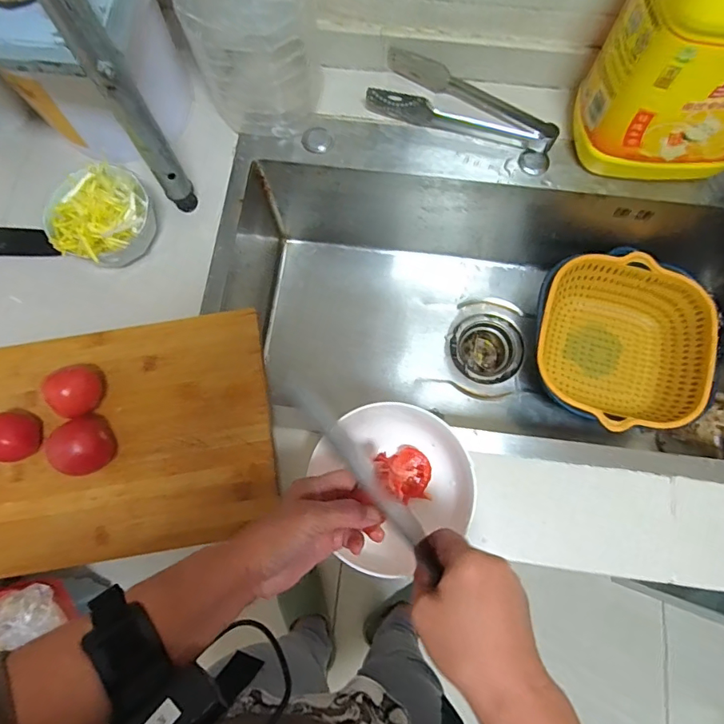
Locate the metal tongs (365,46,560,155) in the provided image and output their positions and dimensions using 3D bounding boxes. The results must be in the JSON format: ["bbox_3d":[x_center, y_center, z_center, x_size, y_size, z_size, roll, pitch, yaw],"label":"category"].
[{"bbox_3d":[0.129,-0.321,0.596,0.236,0.039,0.084,19,77,5],"label":"metal tongs"}]

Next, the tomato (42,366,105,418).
[{"bbox_3d":[-0.290,0.027,0.484,0.046,0.051,0.045,41,80,9],"label":"tomato"}]

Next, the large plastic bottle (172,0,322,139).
[{"bbox_3d":[-0.118,-0.367,0.493,0.134,0.257,0.113,-10,76,-2],"label":"large plastic bottle"}]

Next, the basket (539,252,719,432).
[{"bbox_3d":[0.363,-0.019,0.680,0.230,0.100,0.246,17,77,4],"label":"basket"}]

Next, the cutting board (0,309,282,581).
[{"bbox_3d":[-0.261,0.084,0.501,0.337,0.030,0.237,-11,77,-3],"label":"cutting board"}]

